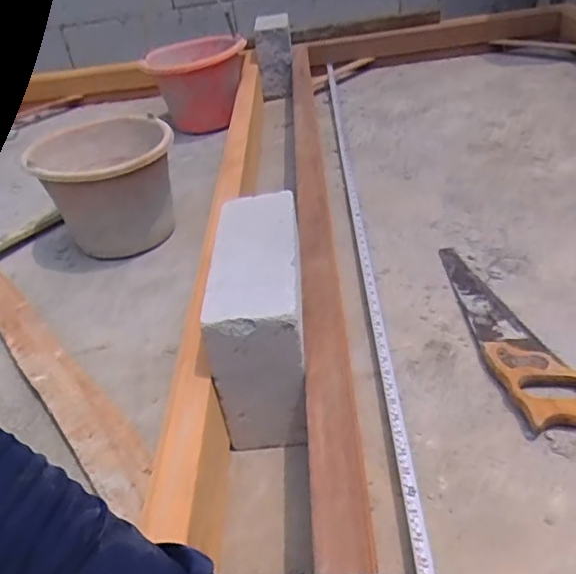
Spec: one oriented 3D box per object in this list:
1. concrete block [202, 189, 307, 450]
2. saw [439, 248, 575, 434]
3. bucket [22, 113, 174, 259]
[{"bbox_3d":[-0.029,0.037,0.734,0.102,0.210,0.268,-6,36,4],"label":"concrete block"},{"bbox_3d":[0.293,0.048,0.804,0.098,0.030,0.406,-11,35,-5],"label":"saw"},{"bbox_3d":[-0.318,-0.184,1.078,0.214,0.182,0.207,-17,36,-13],"label":"bucket"}]

